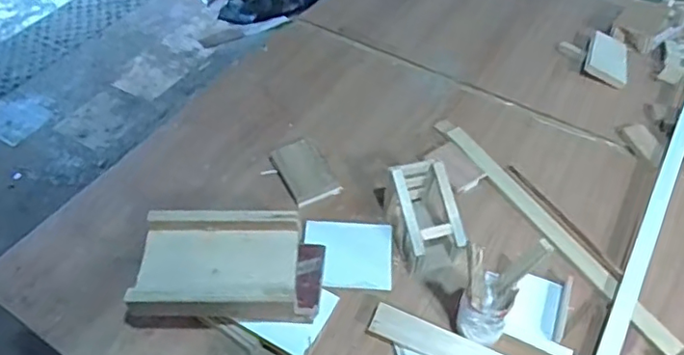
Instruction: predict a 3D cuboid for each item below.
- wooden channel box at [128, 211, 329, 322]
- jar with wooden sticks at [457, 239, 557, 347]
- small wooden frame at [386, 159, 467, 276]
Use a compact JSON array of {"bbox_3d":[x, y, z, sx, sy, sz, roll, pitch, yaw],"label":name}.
[{"bbox_3d":[-0.141,0.110,0.723,0.222,0.060,0.140,-2,49,-3],"label":"wooden channel box"},{"bbox_3d":[0.181,0.145,0.703,0.067,0.178,0.068,-36,58,-28],"label":"jar with wooden sticks"},{"bbox_3d":[0.120,0.056,0.825,0.084,0.105,0.125,-10,50,-10],"label":"small wooden frame"}]

